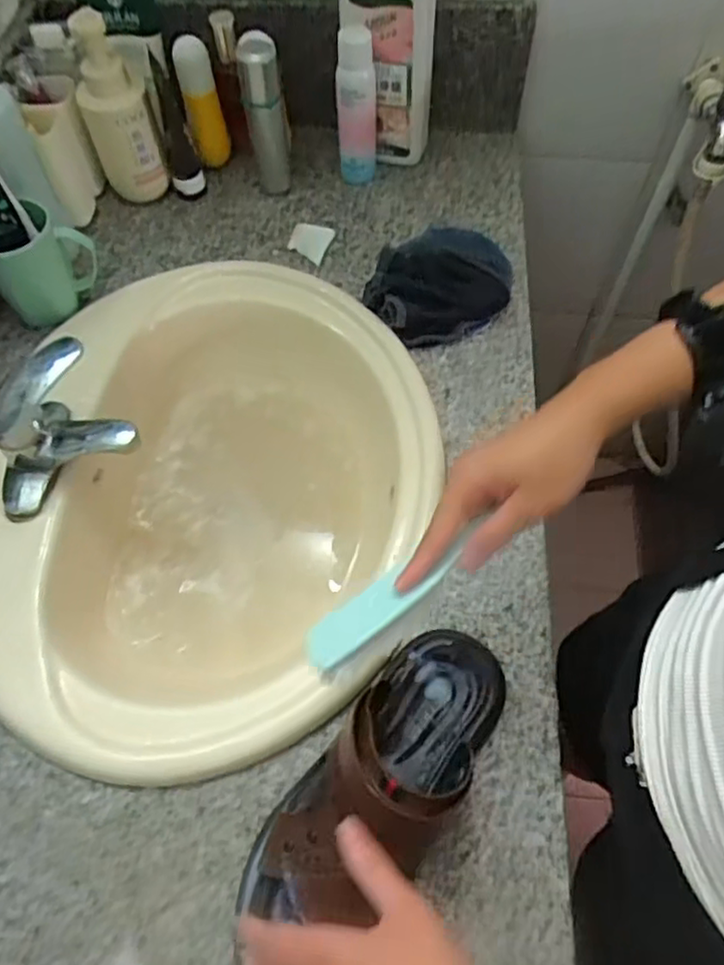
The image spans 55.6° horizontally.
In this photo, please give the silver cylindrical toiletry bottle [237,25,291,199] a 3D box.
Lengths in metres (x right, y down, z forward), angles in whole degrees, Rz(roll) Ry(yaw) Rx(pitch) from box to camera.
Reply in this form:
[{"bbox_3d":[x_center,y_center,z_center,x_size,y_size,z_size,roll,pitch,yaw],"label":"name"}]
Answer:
[{"bbox_3d":[-0.108,-0.406,0.773,0.045,0.170,0.039,-11,61,-7],"label":"silver cylindrical toiletry bottle"}]

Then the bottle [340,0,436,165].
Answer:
[{"bbox_3d":[0.034,-0.490,0.746,0.087,0.296,0.087,0,60,-1],"label":"bottle"}]

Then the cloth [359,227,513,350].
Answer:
[{"bbox_3d":[0.088,-0.223,0.733,0.137,0.051,0.162,16,64,9],"label":"cloth"}]

